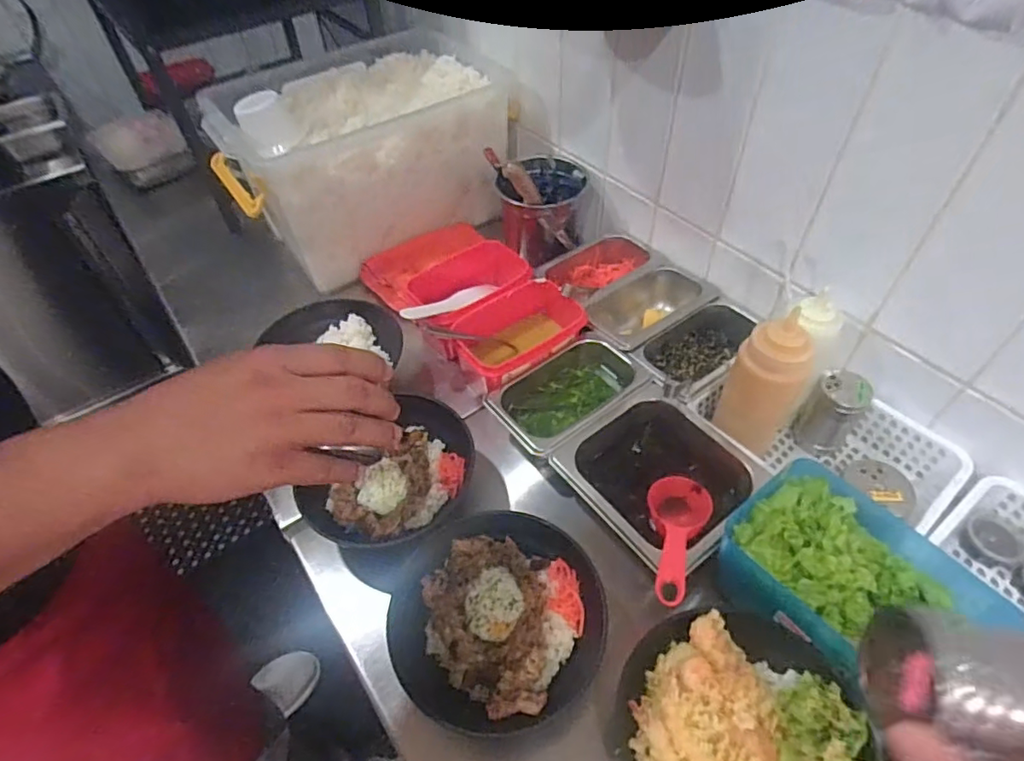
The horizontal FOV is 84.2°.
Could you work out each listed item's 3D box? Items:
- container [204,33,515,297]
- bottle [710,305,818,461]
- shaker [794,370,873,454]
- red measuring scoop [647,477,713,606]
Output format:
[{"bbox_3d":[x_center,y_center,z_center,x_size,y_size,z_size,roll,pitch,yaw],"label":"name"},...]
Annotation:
[{"bbox_3d":[-0.223,-0.356,0.899,0.429,0.195,0.276,-31,56,-21],"label":"container"},{"bbox_3d":[0.264,0.008,0.592,0.068,0.172,0.079,31,58,24],"label":"bottle"},{"bbox_3d":[0.354,0.032,0.624,0.051,0.095,0.059,35,60,27],"label":"shaker"},{"bbox_3d":[0.155,0.147,0.540,0.062,0.035,0.150,16,29,15],"label":"red measuring scoop"}]

